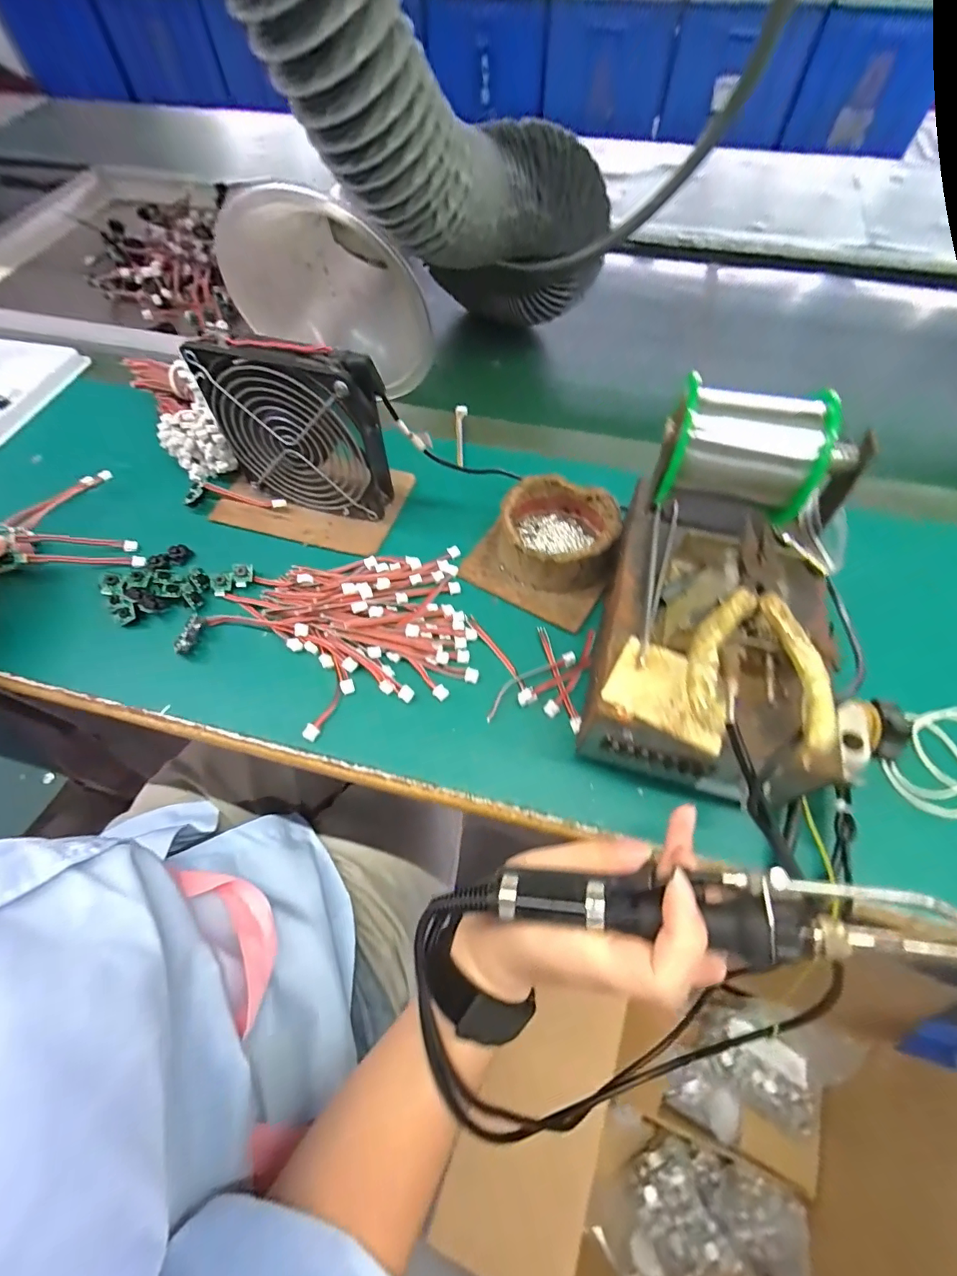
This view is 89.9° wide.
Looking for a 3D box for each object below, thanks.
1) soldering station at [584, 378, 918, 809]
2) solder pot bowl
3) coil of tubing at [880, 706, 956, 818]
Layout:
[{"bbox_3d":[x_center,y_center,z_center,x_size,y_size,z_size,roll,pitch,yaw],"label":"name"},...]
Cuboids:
[{"bbox_3d":[0.150,-0.019,0.273,0.145,0.129,0.200,14,66,8],"label":"soldering station"},{"bbox_3d":[0.057,-0.076,0.352,0.080,0.044,0.080,1,60,-2],"label":"solder pot bowl"},{"bbox_3d":[0.283,0.075,0.284,0.077,0.007,0.062,-38,66,-19],"label":"coil of tubing"}]

